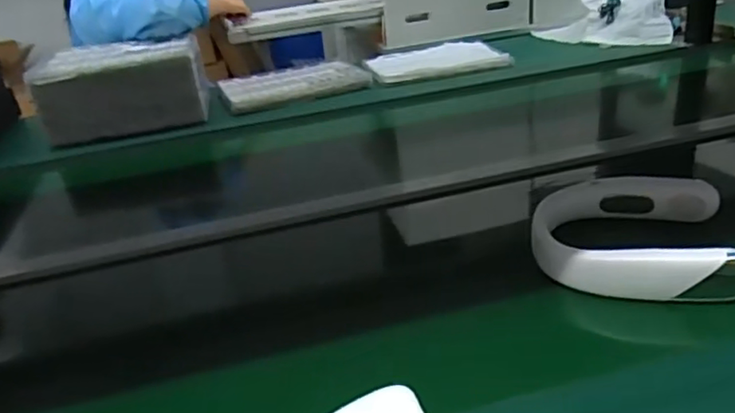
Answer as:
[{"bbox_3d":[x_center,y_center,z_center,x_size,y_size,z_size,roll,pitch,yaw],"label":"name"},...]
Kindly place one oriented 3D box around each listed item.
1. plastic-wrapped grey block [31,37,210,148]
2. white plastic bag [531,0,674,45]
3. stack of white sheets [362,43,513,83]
[{"bbox_3d":[-0.519,-0.256,1.307,0.331,0.156,0.200,-13,27,-11],"label":"plastic-wrapped grey block"},{"bbox_3d":[0.599,-0.493,1.555,0.325,0.117,0.251,3,28,19],"label":"white plastic bag"},{"bbox_3d":[0.163,-0.350,1.471,0.321,0.029,0.197,-9,27,-4],"label":"stack of white sheets"}]

